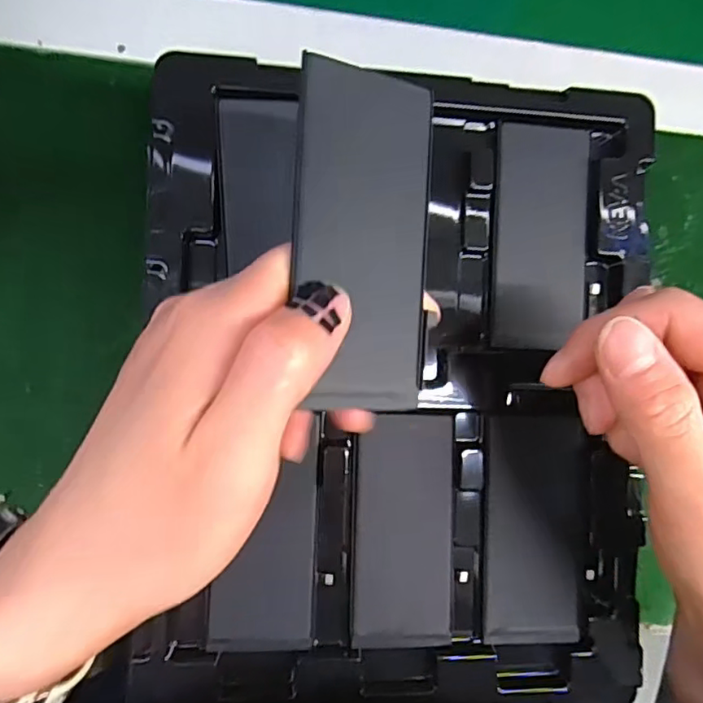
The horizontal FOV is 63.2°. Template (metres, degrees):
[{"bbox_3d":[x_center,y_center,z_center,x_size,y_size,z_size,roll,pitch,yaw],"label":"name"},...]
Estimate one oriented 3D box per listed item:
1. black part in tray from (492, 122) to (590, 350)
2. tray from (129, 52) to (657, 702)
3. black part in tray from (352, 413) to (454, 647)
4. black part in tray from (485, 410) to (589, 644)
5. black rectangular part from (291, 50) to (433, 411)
[{"bbox_3d":[0.085,-0.051,0.255,0.041,0.004,0.098,2,91,-7],"label":"black part in tray"},{"bbox_3d":[0.024,0.017,0.244,0.215,0.017,0.267,2,91,-7],"label":"tray"},{"bbox_3d":[0.023,0.077,0.246,0.042,0.004,0.098,1,91,-7],"label":"black part in tray"},{"bbox_3d":[0.083,0.078,0.252,0.046,0.004,0.100,1,91,-7],"label":"black part in tray"},{"bbox_3d":[0.004,-0.033,0.169,0.043,0.004,0.098,2,92,-26],"label":"black rectangular part"}]

